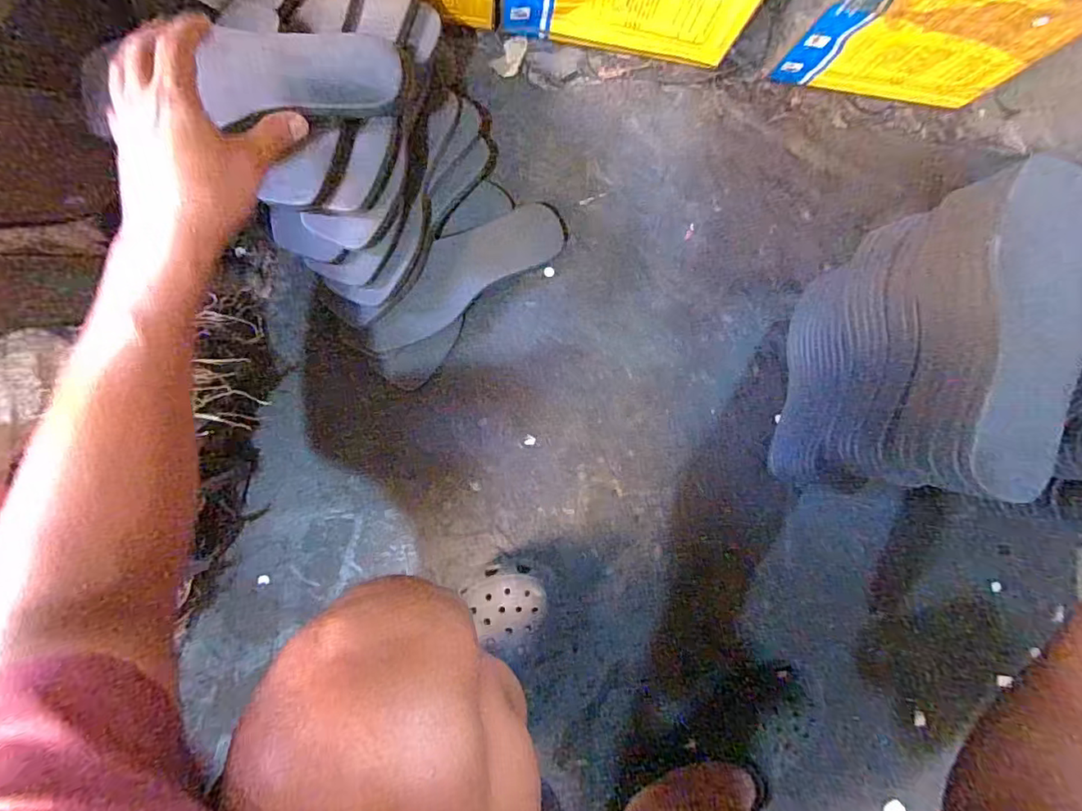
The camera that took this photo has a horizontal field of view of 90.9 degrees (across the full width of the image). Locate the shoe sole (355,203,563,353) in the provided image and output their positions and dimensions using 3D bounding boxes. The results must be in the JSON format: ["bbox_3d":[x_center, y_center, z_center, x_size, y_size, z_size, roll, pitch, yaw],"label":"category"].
[{"bbox_3d":[-0.088,-0.150,0.604,0.258,0.009,0.077,-35,102,-9],"label":"shoe sole"}]

